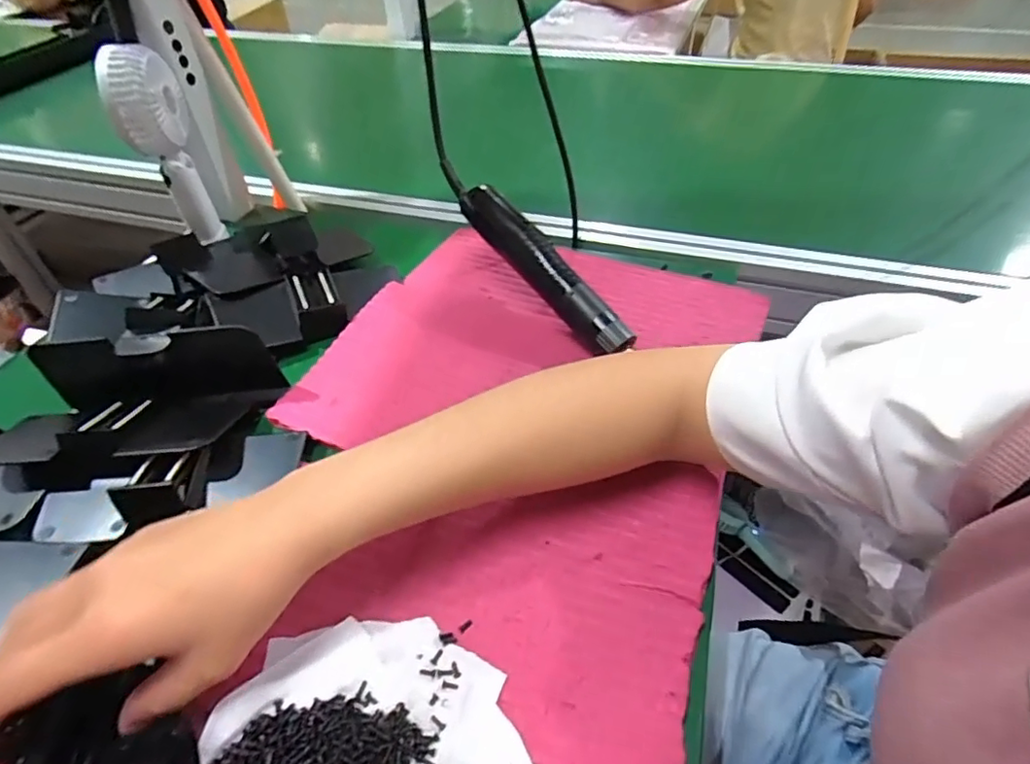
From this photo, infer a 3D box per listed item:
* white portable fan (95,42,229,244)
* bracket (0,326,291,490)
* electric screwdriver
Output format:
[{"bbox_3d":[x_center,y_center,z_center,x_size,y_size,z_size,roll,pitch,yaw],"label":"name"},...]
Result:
[{"bbox_3d":[-0.325,-0.213,0.548,0.037,0.194,0.071,-5,45,-3],"label":"white portable fan"},{"bbox_3d":[-0.274,0.021,0.396,0.193,0.062,0.085,-6,45,-4],"label":"bracket"},{"bbox_3d":[0.022,-0.098,0.478,0.028,0.030,0.198,-33,70,-25],"label":"electric screwdriver"}]

